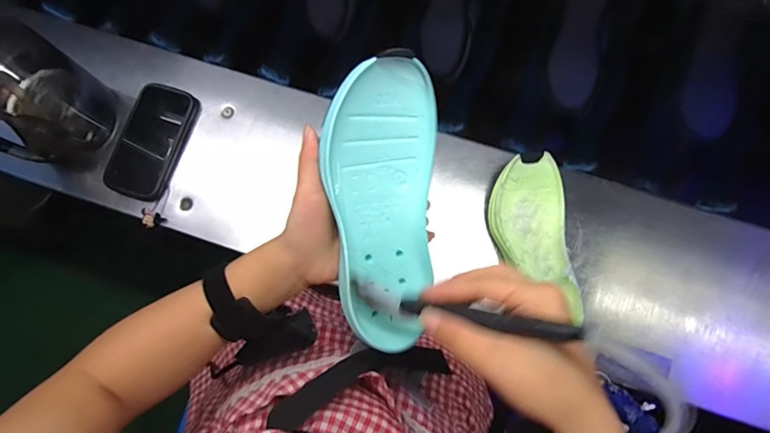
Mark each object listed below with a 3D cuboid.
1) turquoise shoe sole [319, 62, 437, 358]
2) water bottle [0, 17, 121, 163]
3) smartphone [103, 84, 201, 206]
[{"bbox_3d":[-0.003,-0.007,0.327,0.083,0.031,0.216,0,98,0],"label":"turquoise shoe sole"},{"bbox_3d":[-0.429,-0.147,0.485,0.111,0.232,0.130,38,81,8],"label":"water bottle"},{"bbox_3d":[-0.317,-0.104,0.565,0.088,0.014,0.156,17,78,4],"label":"smartphone"}]

